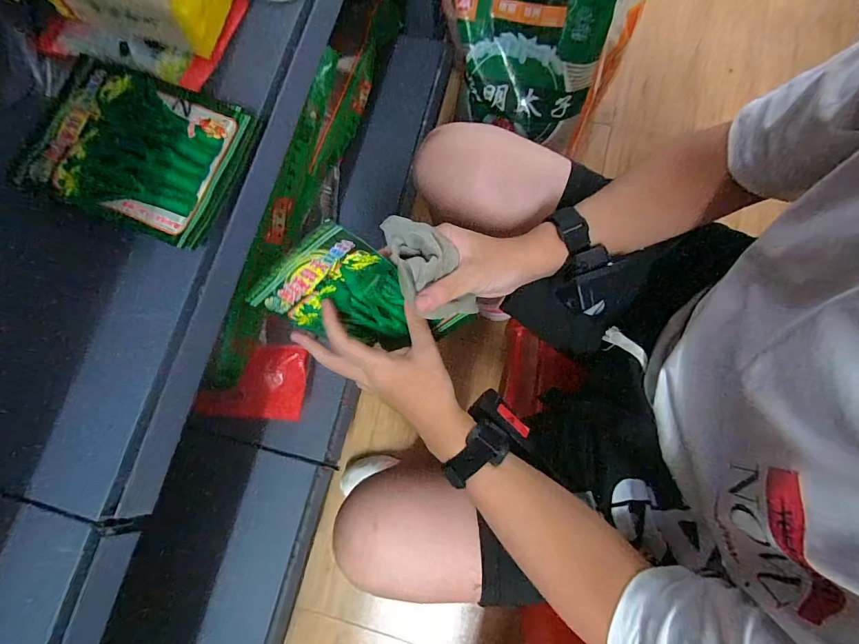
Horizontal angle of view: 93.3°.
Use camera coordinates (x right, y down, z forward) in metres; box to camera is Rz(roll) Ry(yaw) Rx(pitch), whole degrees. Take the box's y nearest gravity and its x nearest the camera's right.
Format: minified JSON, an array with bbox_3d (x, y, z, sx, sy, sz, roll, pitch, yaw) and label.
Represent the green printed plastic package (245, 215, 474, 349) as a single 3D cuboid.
[{"bbox_3d":[-0.059,-0.012,0.377,0.122,0.169,0.013,-35,41,30],"label":"green printed plastic package"}]

